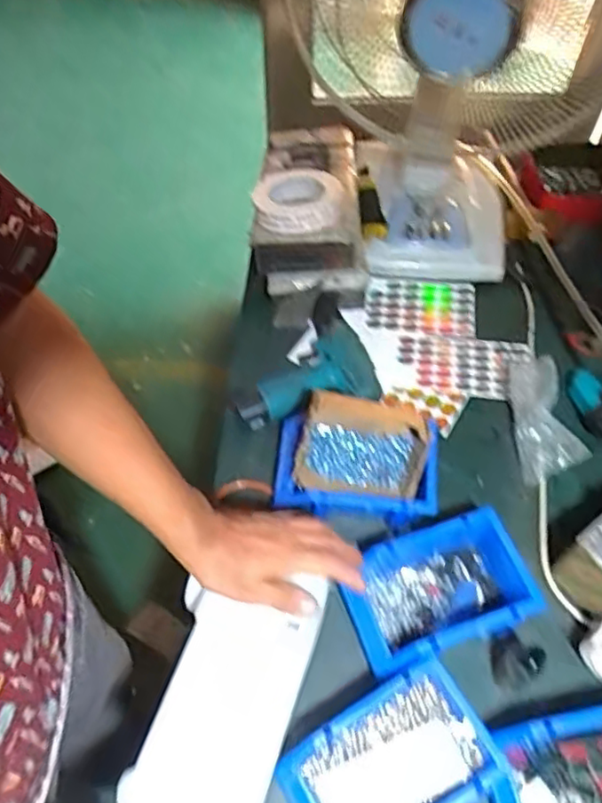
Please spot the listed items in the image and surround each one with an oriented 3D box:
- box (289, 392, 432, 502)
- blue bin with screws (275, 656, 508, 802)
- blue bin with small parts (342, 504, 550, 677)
[{"bbox_3d":[0.069,0.054,0.714,0.141,0.106,0.056,13,23,5],"label":"box"},{"bbox_3d":[0.080,0.336,0.581,0.179,0.061,0.117,-28,60,-17],"label":"blue bin with screws"},{"bbox_3d":[0.144,0.203,0.678,0.188,0.074,0.124,-19,58,-13],"label":"blue bin with small parts"}]

